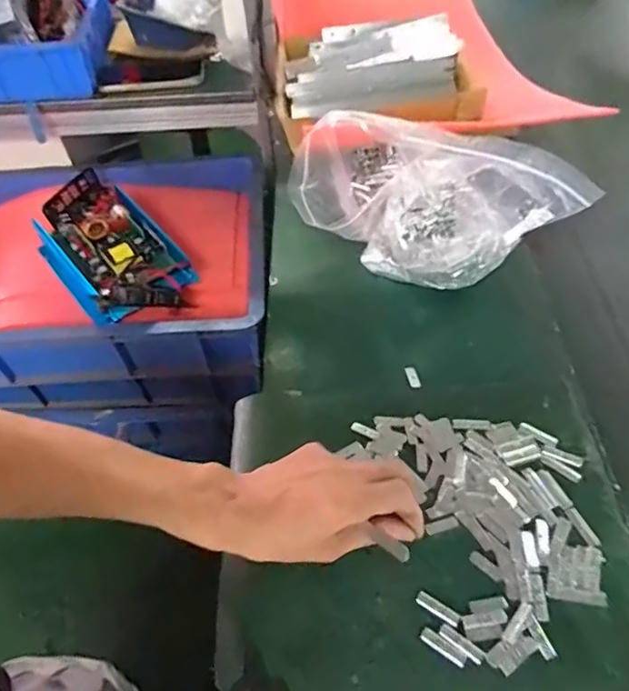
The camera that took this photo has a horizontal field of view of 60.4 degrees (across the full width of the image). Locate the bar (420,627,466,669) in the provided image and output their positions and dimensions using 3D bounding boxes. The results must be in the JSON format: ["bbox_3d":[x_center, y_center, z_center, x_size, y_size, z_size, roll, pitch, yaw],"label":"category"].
[{"bbox_3d":[0.085,0.200,0.358,0.031,0.004,0.009,31,58,24],"label":"bar"}]

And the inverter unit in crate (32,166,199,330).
[{"bbox_3d":[-0.329,-0.159,0.854,0.171,0.067,0.345,-33,57,-22],"label":"inverter unit in crate"}]

